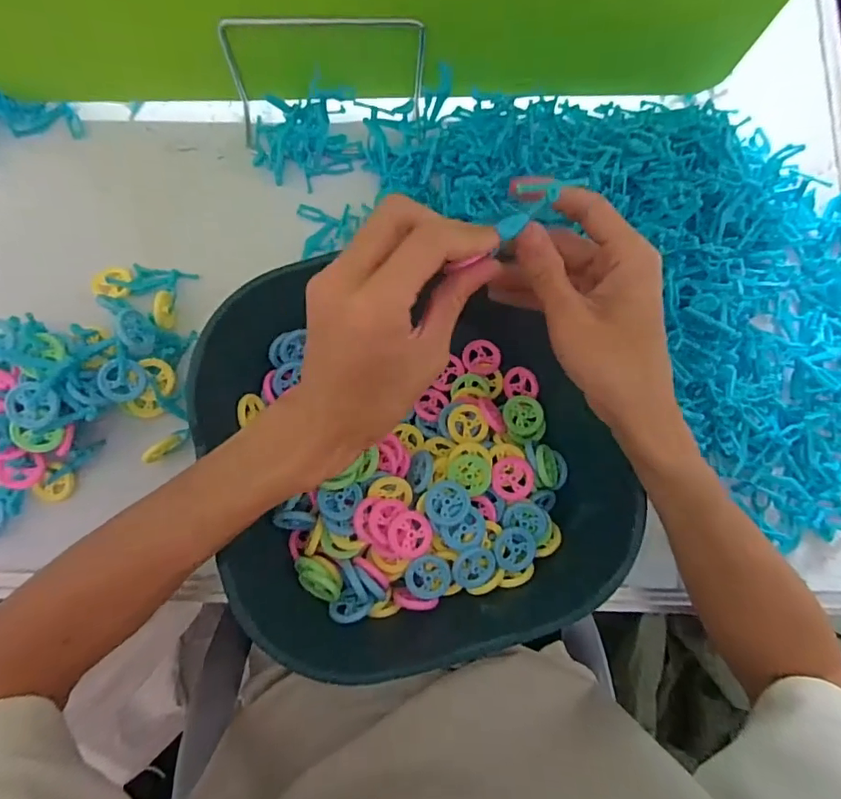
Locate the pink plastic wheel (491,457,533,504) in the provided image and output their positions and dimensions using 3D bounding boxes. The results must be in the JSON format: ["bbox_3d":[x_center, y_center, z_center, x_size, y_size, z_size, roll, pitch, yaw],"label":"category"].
[{"bbox_3d":[0.064,0.055,0.354,0.030,0.009,0.031,0,79,-2],"label":"pink plastic wheel"}]

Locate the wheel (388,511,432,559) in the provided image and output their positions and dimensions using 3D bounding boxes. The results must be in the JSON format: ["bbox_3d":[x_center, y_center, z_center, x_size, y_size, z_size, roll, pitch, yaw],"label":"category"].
[{"bbox_3d":[-0.007,0.088,0.334,0.029,0.005,0.029,4,74,-16],"label":"wheel"}]

